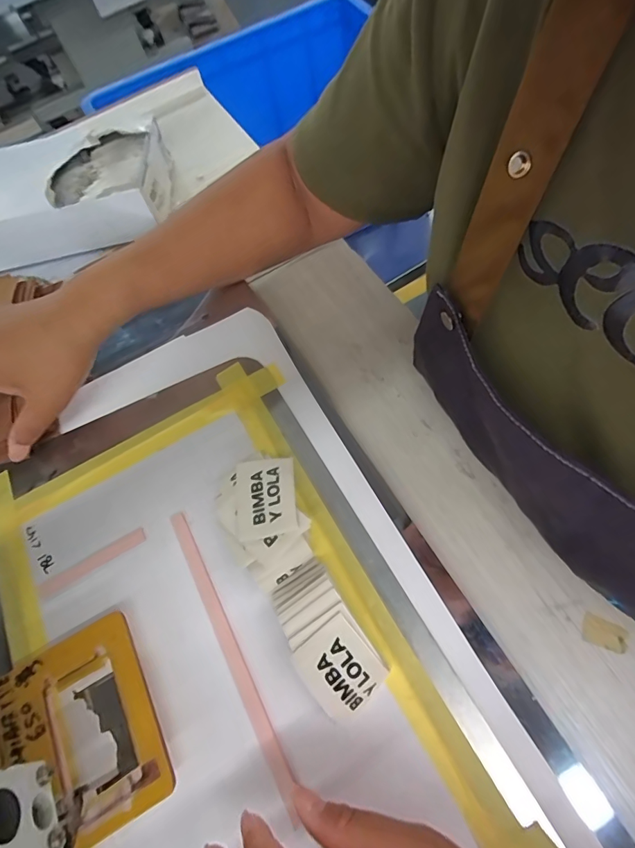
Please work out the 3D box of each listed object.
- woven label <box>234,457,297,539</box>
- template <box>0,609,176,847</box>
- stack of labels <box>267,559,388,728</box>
[{"bbox_3d":[-0.036,0.049,0.291,0.042,0.006,0.054,-15,56,10],"label":"woven label"},{"bbox_3d":[-0.143,0.182,0.253,0.091,0.008,0.106,-29,65,-9],"label":"template"},{"bbox_3d":[0.003,0.129,0.263,0.043,0.030,0.081,-34,64,-8],"label":"stack of labels"}]

